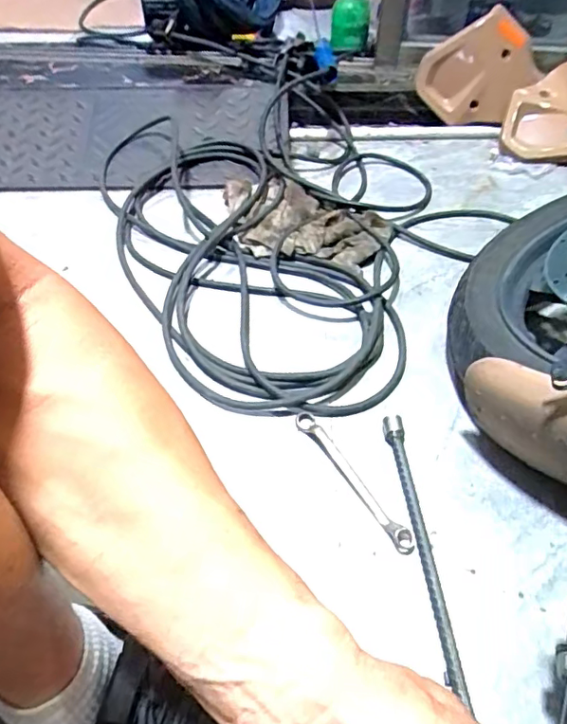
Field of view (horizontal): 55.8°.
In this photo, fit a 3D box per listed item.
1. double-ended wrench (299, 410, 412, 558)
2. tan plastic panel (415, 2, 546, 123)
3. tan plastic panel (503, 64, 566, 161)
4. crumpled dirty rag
[{"bbox_3d":[0.070,0.119,0.558,0.018,0.013,0.187,-27,55,-20],"label":"double-ended wrench"},{"bbox_3d":[0.380,-0.560,1.042,0.208,0.185,0.050,-36,7,16],"label":"tan plastic panel"},{"bbox_3d":[0.532,-0.483,1.031,0.189,0.063,0.232,9,79,5],"label":"tan plastic panel"},{"bbox_3d":[0.012,-0.223,0.851,0.294,0.028,0.166,26,55,20],"label":"crumpled dirty rag"}]

